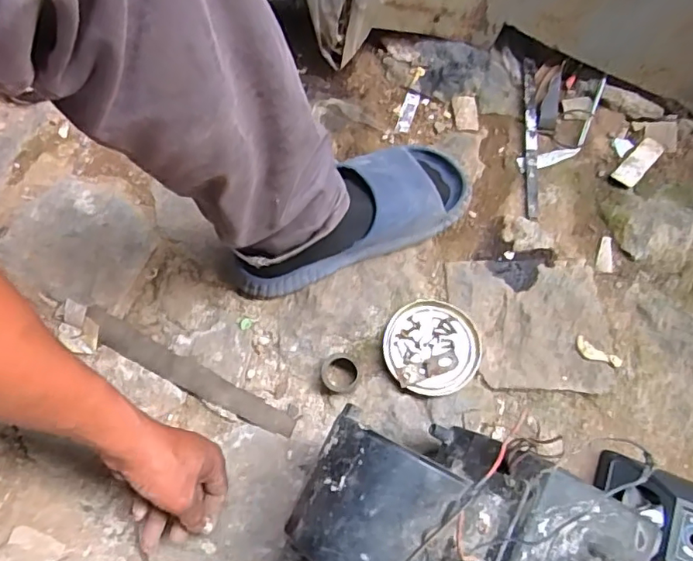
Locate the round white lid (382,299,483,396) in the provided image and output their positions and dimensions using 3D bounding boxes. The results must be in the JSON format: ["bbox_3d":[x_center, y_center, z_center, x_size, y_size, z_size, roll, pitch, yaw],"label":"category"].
[{"bbox_3d":[0.095,0.074,0.616,0.103,0.016,0.101,0,74,0],"label":"round white lid"}]

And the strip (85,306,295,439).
[{"bbox_3d":[-0.176,0.103,0.605,0.254,0.011,0.031,27,76,7],"label":"strip"}]

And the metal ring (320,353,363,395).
[{"bbox_3d":[-0.005,0.101,0.599,0.044,0.020,0.043,0,74,0],"label":"metal ring"}]

